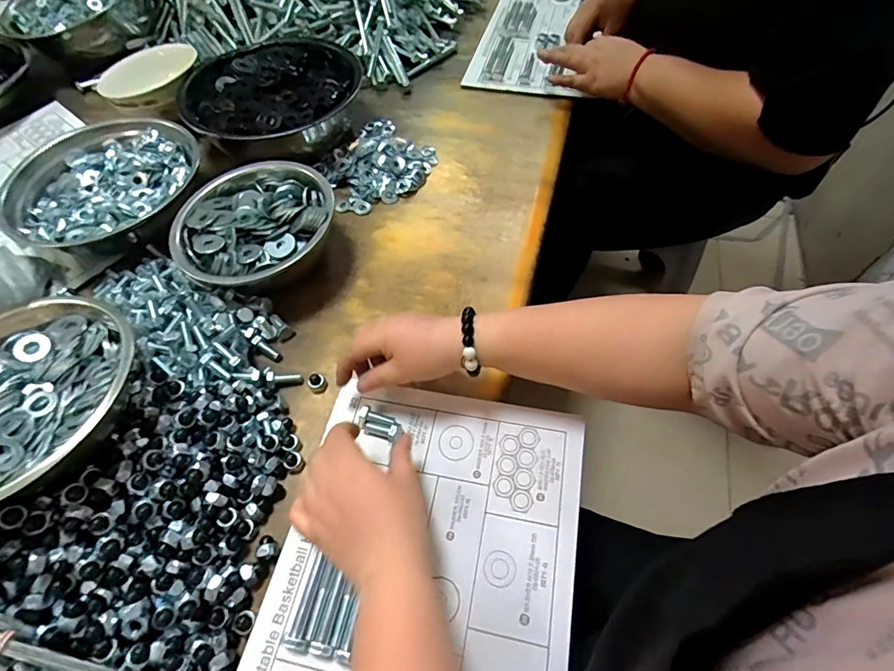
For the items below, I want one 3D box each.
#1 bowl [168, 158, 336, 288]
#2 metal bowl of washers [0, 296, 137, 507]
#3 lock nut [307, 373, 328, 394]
[{"bbox_3d":[-0.209,-0.119,0.505,0.164,0.059,0.167,1,55,-2],"label":"bowl"},{"bbox_3d":[-0.333,0.049,0.349,0.165,0.061,0.178,-1,57,1],"label":"metal bowl of washers"},{"bbox_3d":[-0.126,0.046,0.444,0.017,0.016,0.014,-23,59,-12],"label":"lock nut"}]

